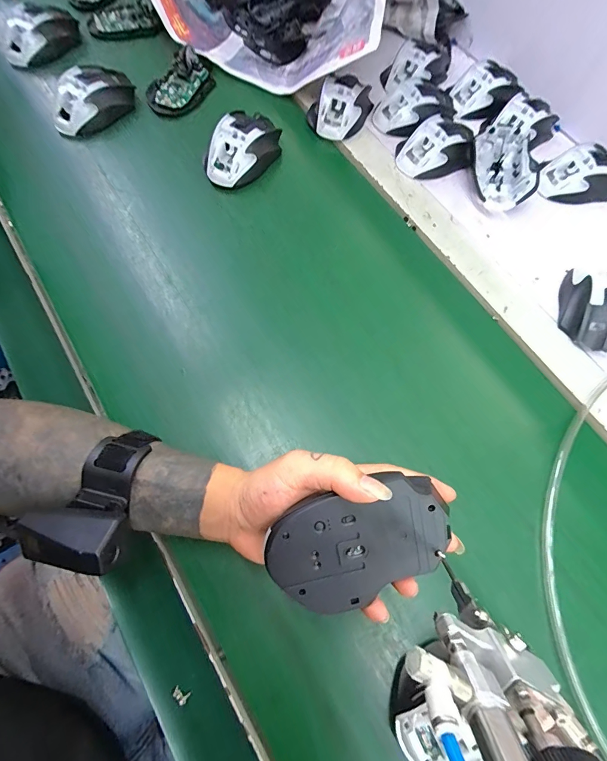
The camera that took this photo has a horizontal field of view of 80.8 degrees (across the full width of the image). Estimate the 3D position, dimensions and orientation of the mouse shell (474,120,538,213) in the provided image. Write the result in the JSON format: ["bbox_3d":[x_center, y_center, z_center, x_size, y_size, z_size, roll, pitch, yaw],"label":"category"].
[{"bbox_3d":[0.248,-0.269,0.451,0.071,0.032,0.109,4,69,5],"label":"mouse shell"}]

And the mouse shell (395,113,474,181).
[{"bbox_3d":[0.172,-0.303,0.460,0.100,0.030,0.065,-21,69,-4],"label":"mouse shell"}]

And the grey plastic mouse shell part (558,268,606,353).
[{"bbox_3d":[0.321,-0.082,0.385,0.066,0.035,0.104,9,70,7],"label":"grey plastic mouse shell part"}]

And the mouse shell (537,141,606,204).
[{"bbox_3d":[0.359,-0.264,0.458,0.118,0.032,0.067,-18,69,-3],"label":"mouse shell"}]

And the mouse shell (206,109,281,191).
[{"bbox_3d":[-0.074,-0.288,0.444,0.065,0.039,0.109,21,72,11],"label":"mouse shell"}]

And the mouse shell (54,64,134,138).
[{"bbox_3d":[-0.275,-0.362,0.461,0.109,0.041,0.066,-42,72,-12],"label":"mouse shell"}]

